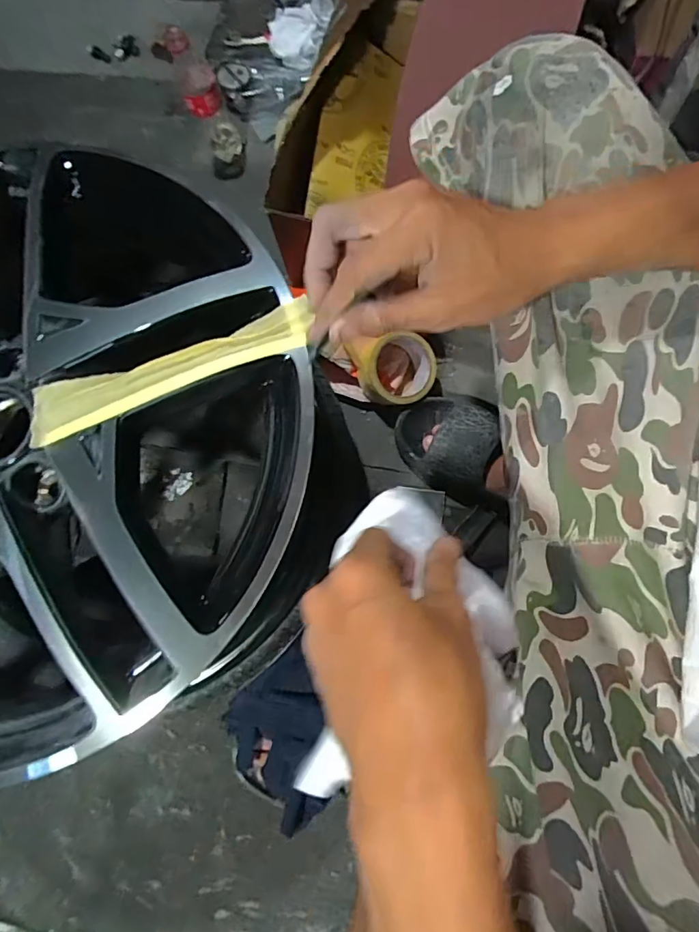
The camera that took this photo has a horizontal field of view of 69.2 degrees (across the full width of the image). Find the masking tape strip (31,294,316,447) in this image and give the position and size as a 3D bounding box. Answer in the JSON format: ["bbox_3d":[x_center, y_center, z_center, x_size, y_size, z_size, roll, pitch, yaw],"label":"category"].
[{"bbox_3d":[-0.134,-0.073,0.378,0.219,0.012,0.038,-20,94,2],"label":"masking tape strip"}]

